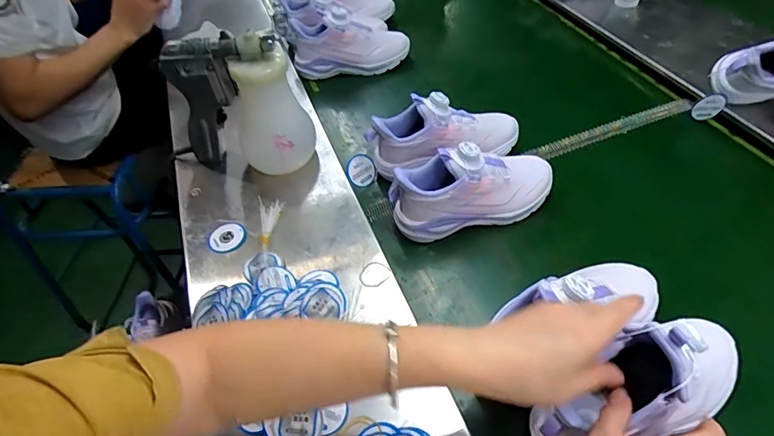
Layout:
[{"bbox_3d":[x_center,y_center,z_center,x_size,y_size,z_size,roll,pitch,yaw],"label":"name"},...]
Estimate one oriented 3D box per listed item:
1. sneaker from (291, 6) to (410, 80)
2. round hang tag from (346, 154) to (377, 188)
[{"bbox_3d":[-0.068,-0.329,0.840,0.212,0.103,0.082,-5,49,1],"label":"sneaker"},{"bbox_3d":[-0.039,-0.070,0.678,0.046,0.048,0.010,-18,16,-27],"label":"round hang tag"}]

